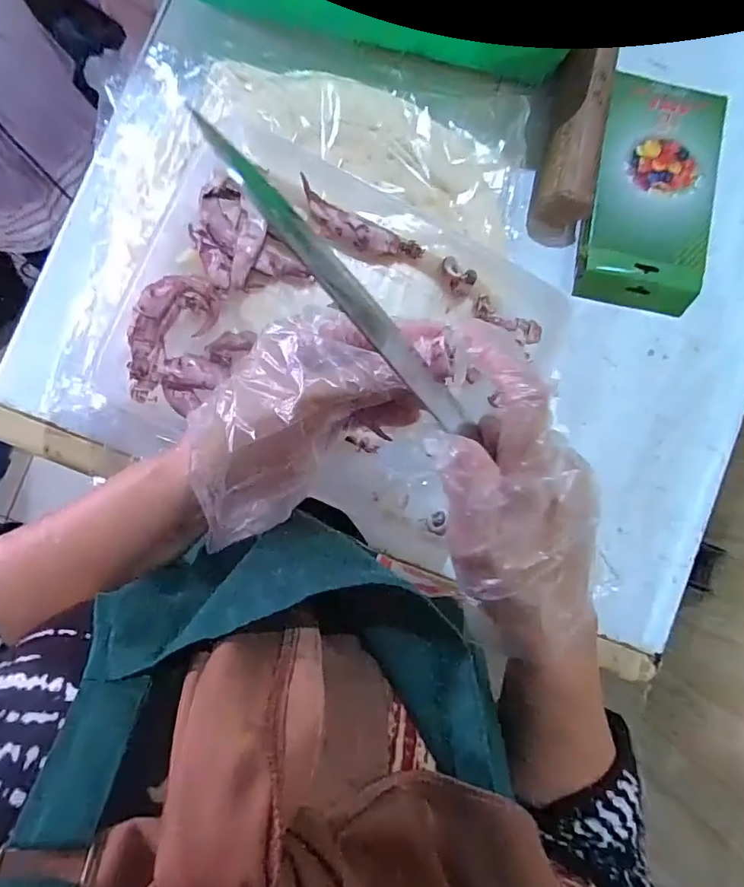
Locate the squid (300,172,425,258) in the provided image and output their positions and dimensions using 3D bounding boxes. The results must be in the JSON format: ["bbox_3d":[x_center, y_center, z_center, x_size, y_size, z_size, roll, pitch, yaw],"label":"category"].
[{"bbox_3d":[-0.011,-0.159,0.384,0.098,0.016,0.030,26,87,-4],"label":"squid"}]

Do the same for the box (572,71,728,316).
[{"bbox_3d":[0.262,-0.230,0.480,0.120,0.033,0.202,9,88,-5],"label":"box"}]

